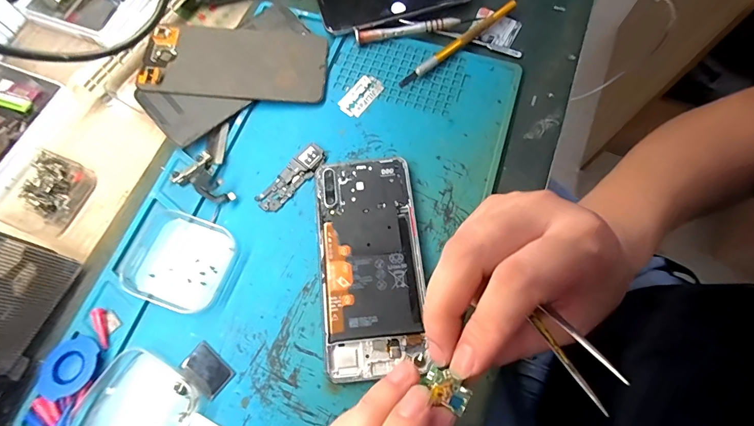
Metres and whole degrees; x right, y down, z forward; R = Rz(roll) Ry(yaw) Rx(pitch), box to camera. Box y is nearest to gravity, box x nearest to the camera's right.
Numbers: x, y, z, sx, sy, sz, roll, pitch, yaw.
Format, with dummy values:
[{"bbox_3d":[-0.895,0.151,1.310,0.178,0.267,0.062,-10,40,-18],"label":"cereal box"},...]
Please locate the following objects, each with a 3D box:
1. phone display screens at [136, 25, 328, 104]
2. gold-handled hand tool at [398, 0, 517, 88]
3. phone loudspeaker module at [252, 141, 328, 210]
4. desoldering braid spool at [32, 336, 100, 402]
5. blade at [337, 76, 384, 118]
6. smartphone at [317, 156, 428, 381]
[{"bbox_3d":[-0.118,-0.129,0.322,0.148,0.005,0.069,5,72,-1],"label":"phone display screens"},{"bbox_3d":[0.070,-0.148,0.331,0.129,0.013,0.010,-38,74,-12],"label":"gold-handled hand tool"},{"bbox_3d":[-0.066,-0.028,0.296,0.021,0.004,0.063,38,75,13],"label":"phone loudspeaker module"},{"bbox_3d":[-0.197,0.099,0.246,0.036,0.011,0.034,0,70,1],"label":"desoldering braid spool"},{"bbox_3d":[-0.015,-0.100,0.322,0.024,0.004,0.041,34,74,12],"label":"blade"},{"bbox_3d":[-0.004,0.032,0.271,0.069,0.008,0.149,-6,70,-1],"label":"smartphone"}]

